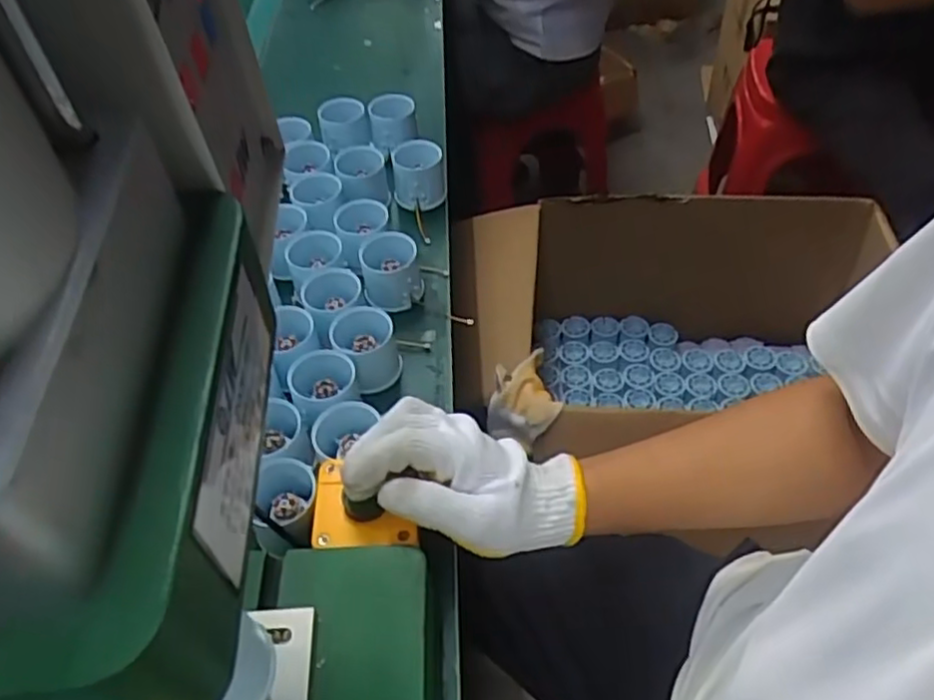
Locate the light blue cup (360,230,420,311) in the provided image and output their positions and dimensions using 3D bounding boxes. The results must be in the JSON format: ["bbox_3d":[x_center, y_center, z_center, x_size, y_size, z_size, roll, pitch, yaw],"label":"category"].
[{"bbox_3d":[-0.069,-0.074,0.646,0.049,0.056,0.051,-2,50,3],"label":"light blue cup"}]

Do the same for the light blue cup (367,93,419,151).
[{"bbox_3d":[-0.083,-0.255,0.787,0.051,0.039,0.047,-2,50,3],"label":"light blue cup"}]

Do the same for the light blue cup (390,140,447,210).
[{"bbox_3d":[-0.050,-0.182,0.734,0.054,0.048,0.054,-7,50,-1],"label":"light blue cup"}]

